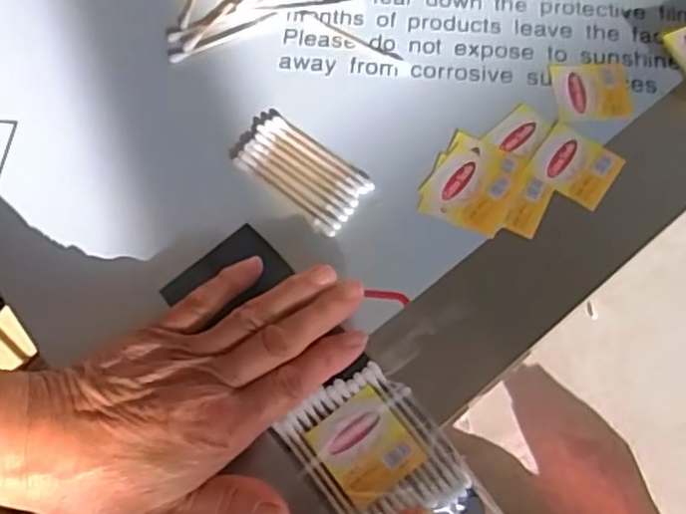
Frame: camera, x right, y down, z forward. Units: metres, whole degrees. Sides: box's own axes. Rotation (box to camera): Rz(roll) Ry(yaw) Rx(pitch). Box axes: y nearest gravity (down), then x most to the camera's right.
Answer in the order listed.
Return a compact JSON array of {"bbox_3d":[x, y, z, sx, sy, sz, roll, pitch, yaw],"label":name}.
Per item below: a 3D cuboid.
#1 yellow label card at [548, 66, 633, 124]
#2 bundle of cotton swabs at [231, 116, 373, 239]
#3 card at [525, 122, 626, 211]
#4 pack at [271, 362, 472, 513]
[{"bbox_3d":[0.147,-0.097,0.395,0.045,0.004,0.040,0,66,0],"label":"yellow label card"},{"bbox_3d":[-0.022,-0.047,0.376,0.074,0.005,0.039,37,72,15],"label":"bundle of cotton swabs"},{"bbox_3d":[0.130,-0.052,0.377,0.043,0.004,0.039,33,71,14],"label":"card"},{"bbox_3d":[0.015,0.093,0.312,0.059,0.008,0.077,-35,72,-13],"label":"pack"}]

